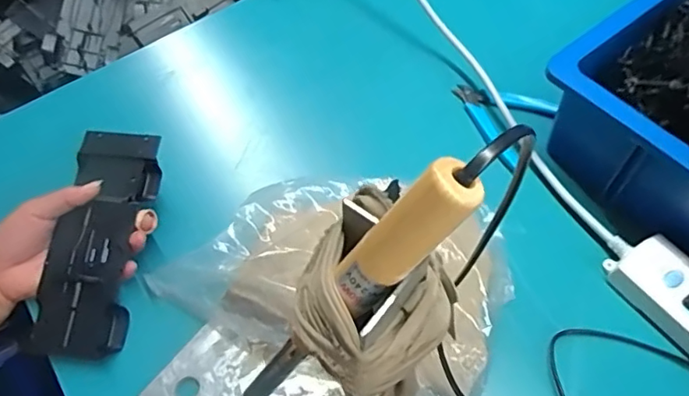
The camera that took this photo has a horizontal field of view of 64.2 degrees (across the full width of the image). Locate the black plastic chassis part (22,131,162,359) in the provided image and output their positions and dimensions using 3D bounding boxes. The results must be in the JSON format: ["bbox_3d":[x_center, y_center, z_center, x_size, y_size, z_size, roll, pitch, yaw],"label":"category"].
[{"bbox_3d":[-0.212,0.035,0.471,0.078,0.023,0.193,5,70,7],"label":"black plastic chassis part"}]

